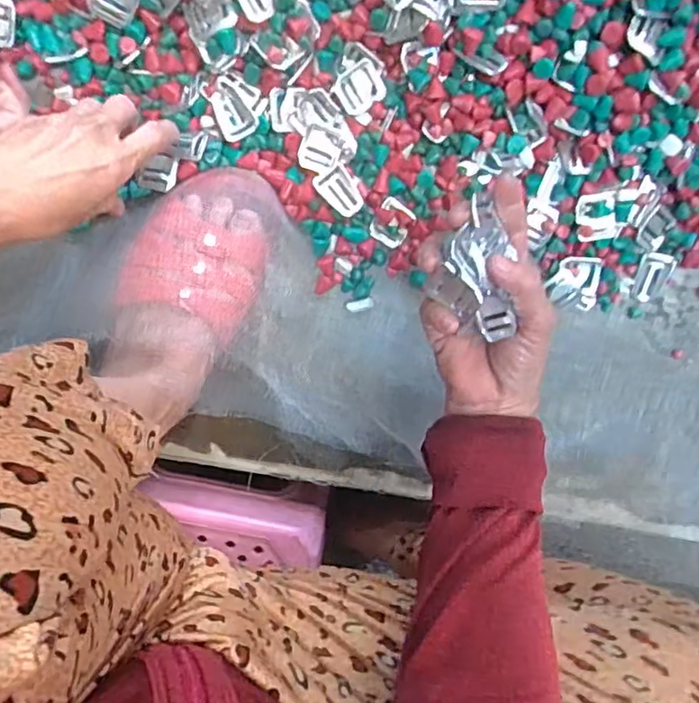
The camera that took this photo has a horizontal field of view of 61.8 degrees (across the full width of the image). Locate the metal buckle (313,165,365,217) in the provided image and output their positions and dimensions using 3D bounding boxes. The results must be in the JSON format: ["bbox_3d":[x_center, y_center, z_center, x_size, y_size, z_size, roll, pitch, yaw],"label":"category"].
[{"bbox_3d":[-0.007,-0.127,0.463,0.025,0.006,0.041,-45,96,4],"label":"metal buckle"}]

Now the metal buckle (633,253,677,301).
[{"bbox_3d":[0.254,-0.061,0.489,0.029,0.008,0.042,10,118,-3],"label":"metal buckle"}]

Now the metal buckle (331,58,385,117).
[{"bbox_3d":[0.008,-0.198,0.442,0.036,0.007,0.033,-45,109,1],"label":"metal buckle"}]

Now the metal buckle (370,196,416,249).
[{"bbox_3d":[0.035,-0.104,0.472,0.030,0.013,0.036,27,96,-5],"label":"metal buckle"}]

